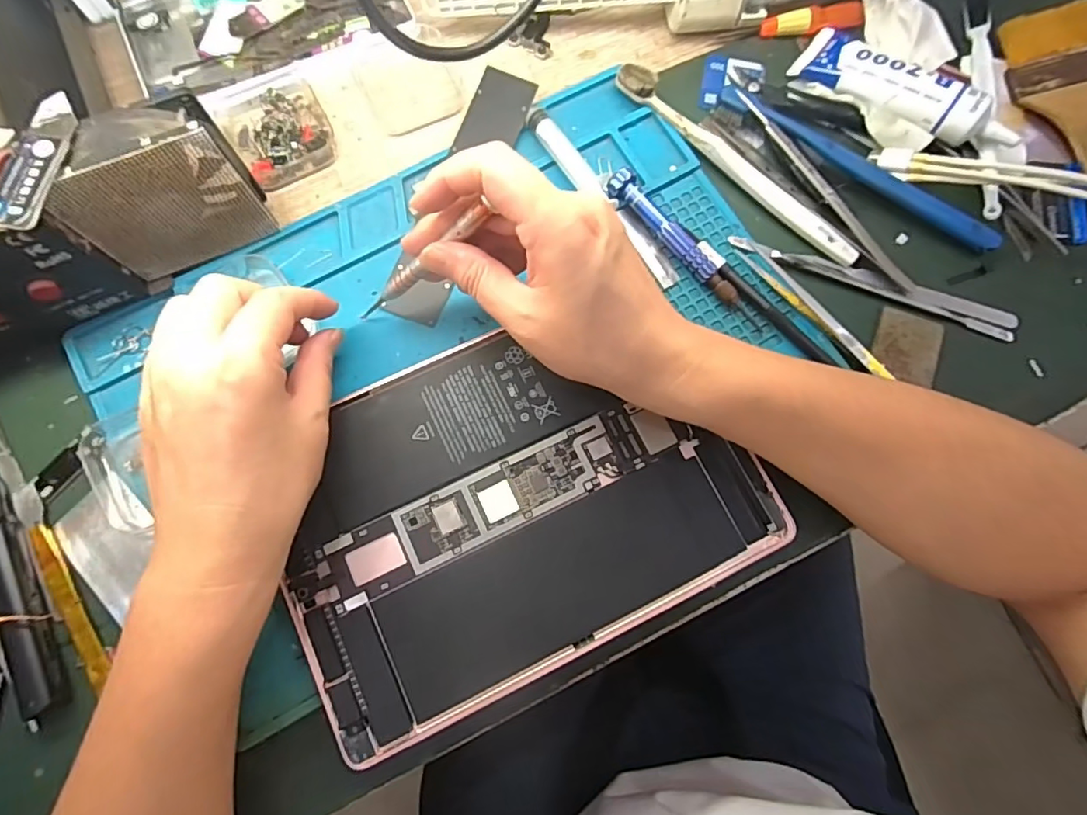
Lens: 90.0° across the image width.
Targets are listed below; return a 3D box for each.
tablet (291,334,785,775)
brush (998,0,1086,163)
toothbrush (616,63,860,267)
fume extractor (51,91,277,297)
[{"bbox_3d":[-0.017,0.048,0.290,0.239,0.008,0.171,-25,78,-6],"label":"tablet"},{"bbox_3d":[0.339,-0.178,0.338,0.064,0.020,0.164,-6,77,-2],"label":"brush"},{"bbox_3d":[0.117,-0.150,0.331,0.183,0.015,0.016,42,80,8],"label":"toothbrush"},{"bbox_3d":[-0.195,-0.109,0.283,0.082,0.086,0.028,-26,79,-6],"label":"fume extractor"}]

